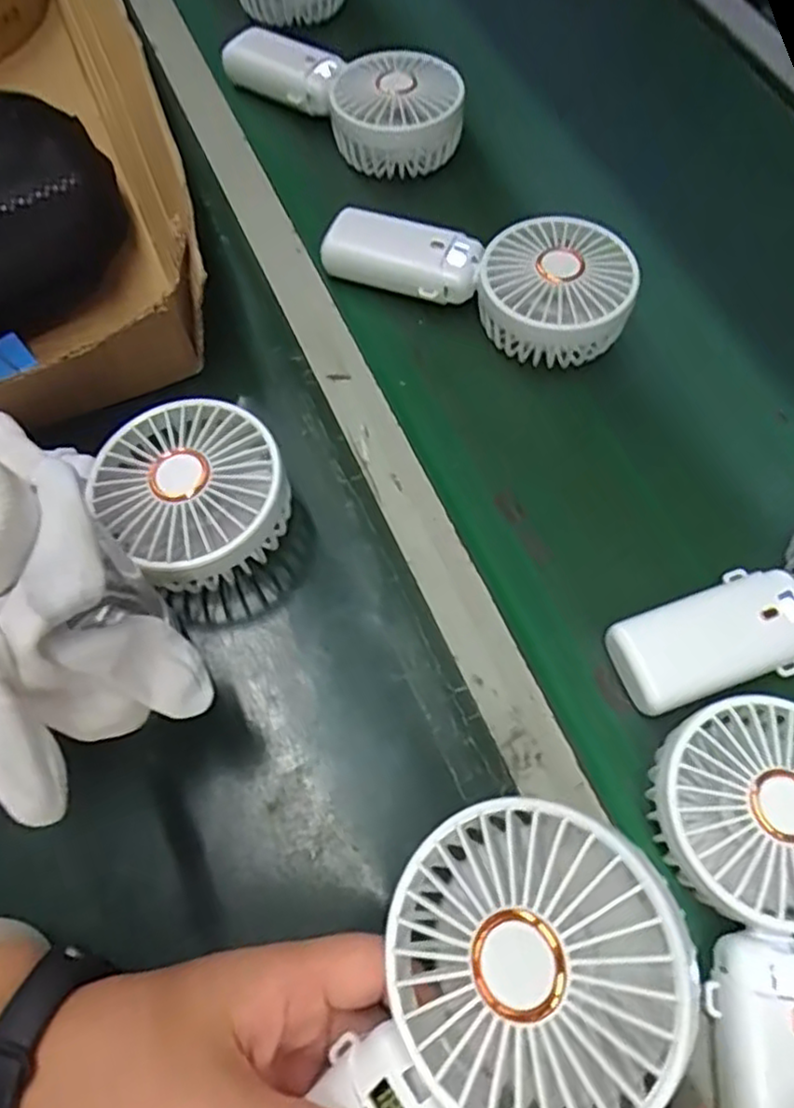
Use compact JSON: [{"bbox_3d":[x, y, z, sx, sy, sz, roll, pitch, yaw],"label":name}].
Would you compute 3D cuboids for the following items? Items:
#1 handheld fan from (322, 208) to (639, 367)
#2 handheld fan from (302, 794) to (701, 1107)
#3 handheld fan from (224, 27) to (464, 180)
[{"bbox_3d":[0.049,-0.172,0.428,0.189,0.044,0.090,24,67,10],"label":"handheld fan"},{"bbox_3d":[0.011,0.152,0.208,0.081,0.037,0.171,40,92,19],"label":"handheld fan"},{"bbox_3d":[-0.042,-0.318,0.496,0.180,0.046,0.072,23,63,7],"label":"handheld fan"}]

